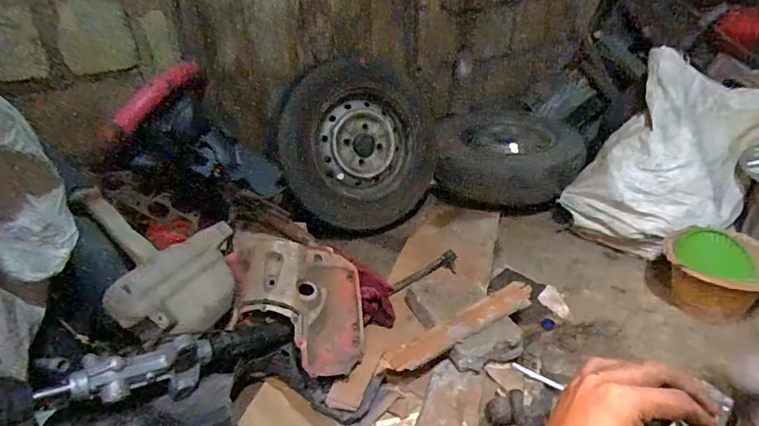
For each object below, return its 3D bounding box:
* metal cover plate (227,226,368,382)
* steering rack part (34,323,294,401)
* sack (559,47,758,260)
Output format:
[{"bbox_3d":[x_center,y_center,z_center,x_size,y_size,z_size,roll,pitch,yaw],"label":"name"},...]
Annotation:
[{"bbox_3d":[-0.186,0.206,1.059,0.332,0.082,0.281,16,70,-15],"label":"metal cover plate"},{"bbox_3d":[-0.377,0.288,0.885,0.444,0.101,0.066,-2,24,-43],"label":"steering rack part"},{"bbox_3d":[0.915,-0.192,1.430,0.553,0.449,0.401,-24,38,-30],"label":"sack"}]

